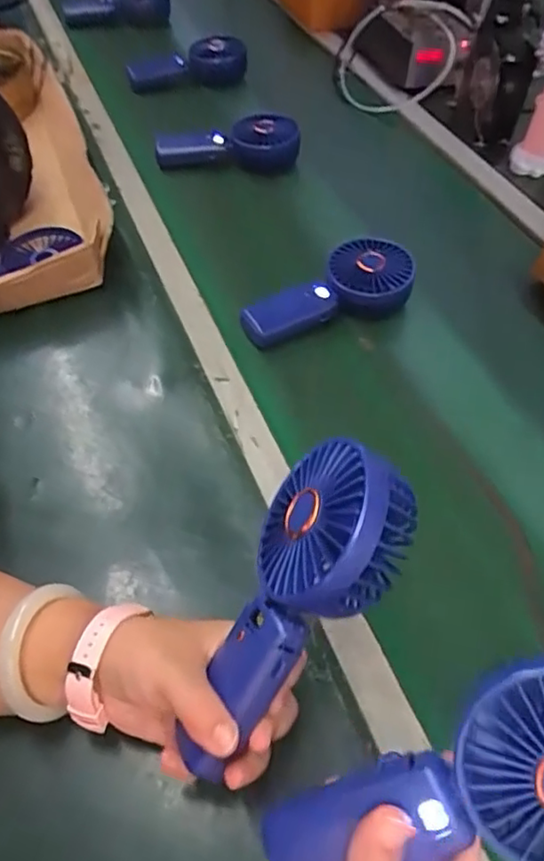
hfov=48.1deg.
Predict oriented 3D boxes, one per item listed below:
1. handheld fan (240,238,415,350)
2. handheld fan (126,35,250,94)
[{"bbox_3d":[0.064,-0.128,0.613,0.180,0.064,0.074,-32,59,-23],"label":"handheld fan"},{"bbox_3d":[-0.129,-0.550,0.908,0.181,0.064,0.082,-2,52,-3],"label":"handheld fan"}]

